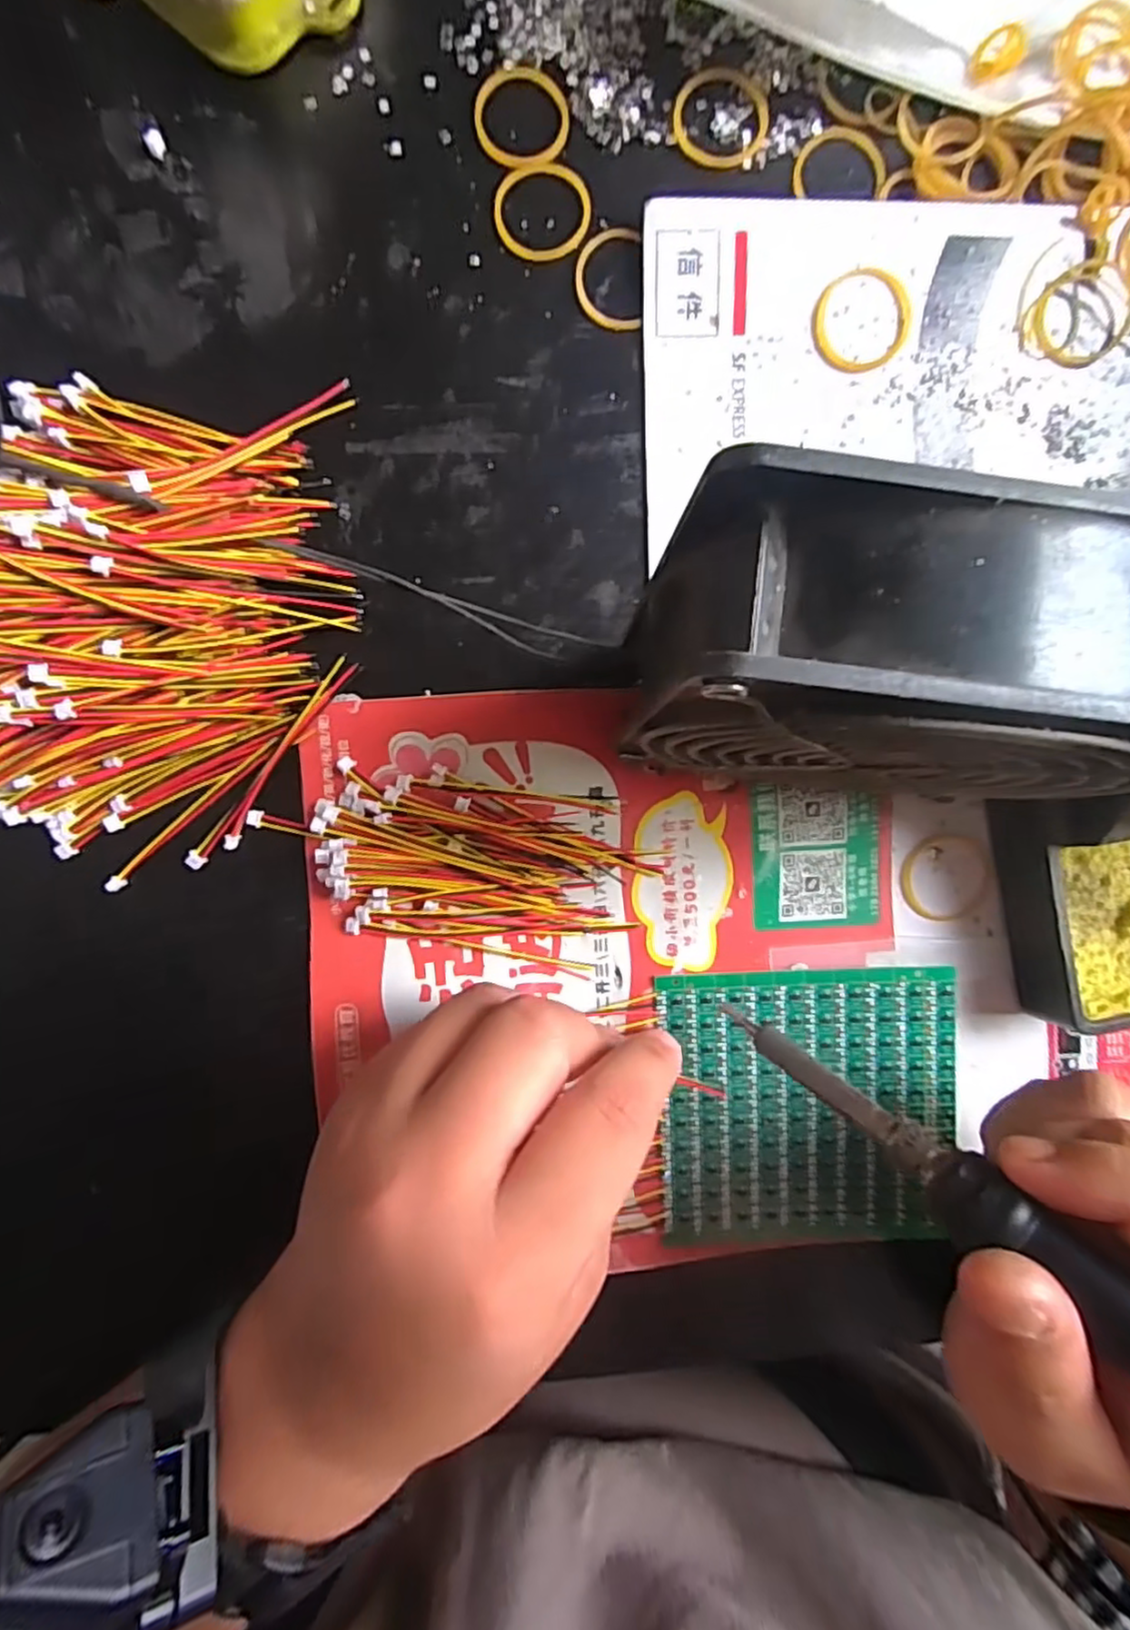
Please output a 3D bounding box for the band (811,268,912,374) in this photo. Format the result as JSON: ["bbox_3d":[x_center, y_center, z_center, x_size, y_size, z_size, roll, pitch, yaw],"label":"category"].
[{"bbox_3d":[0.097,-0.162,0.224,0.032,0.004,0.030,0,94,-2],"label":"band"}]

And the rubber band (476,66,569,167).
[{"bbox_3d":[-0.014,-0.223,0.217,0.030,0.004,0.030,0,94,-2],"label":"rubber band"}]

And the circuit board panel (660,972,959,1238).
[{"bbox_3d":[0.082,0.100,0.232,0.097,0.005,0.094,-2,93,1],"label":"circuit board panel"}]

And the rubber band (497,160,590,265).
[{"bbox_3d":[-0.007,-0.195,0.219,0.031,0.004,0.030,0,94,-2],"label":"rubber band"}]

